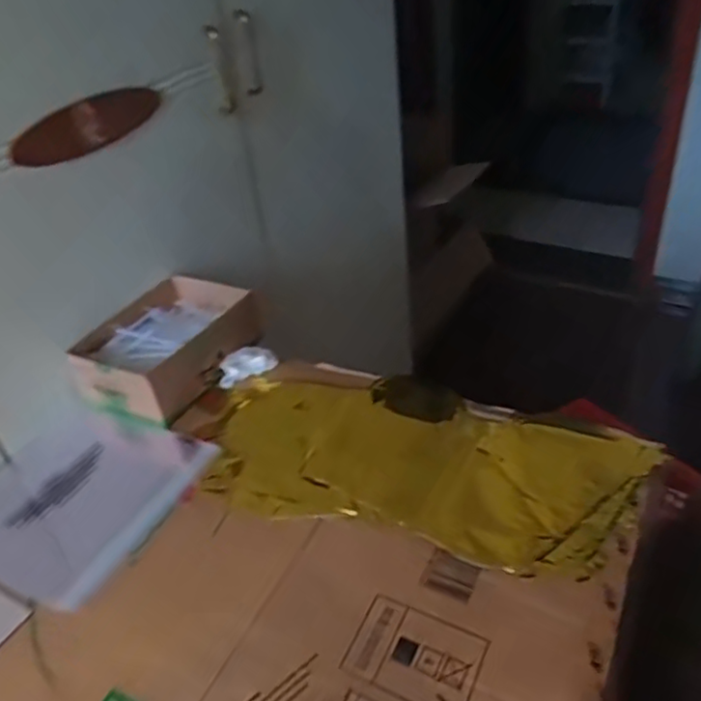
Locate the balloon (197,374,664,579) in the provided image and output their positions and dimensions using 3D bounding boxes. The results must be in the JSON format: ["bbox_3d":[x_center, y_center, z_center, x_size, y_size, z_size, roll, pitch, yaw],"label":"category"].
[{"bbox_3d":[0.061,0.102,0.623,0.403,0.026,0.205,4,37,14],"label":"balloon"}]

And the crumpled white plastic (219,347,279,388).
[{"bbox_3d":[-0.120,0.017,0.753,0.068,0.025,0.030,-21,38,-20],"label":"crumpled white plastic"}]

